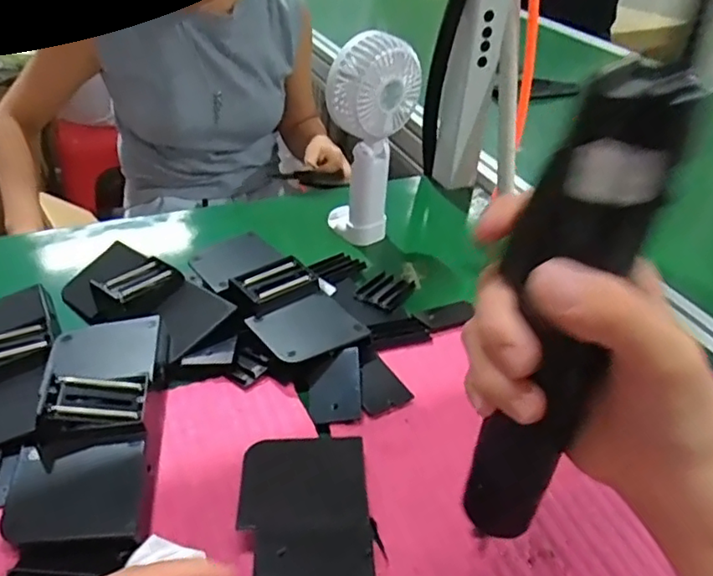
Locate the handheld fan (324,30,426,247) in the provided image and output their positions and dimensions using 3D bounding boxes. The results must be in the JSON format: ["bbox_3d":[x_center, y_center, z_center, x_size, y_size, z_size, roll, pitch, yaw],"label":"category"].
[{"bbox_3d":[0.007,-0.134,0.574,0.084,0.208,0.059,-19,45,-30],"label":"handheld fan"}]

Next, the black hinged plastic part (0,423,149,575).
[{"bbox_3d":[-0.152,0.119,0.329,0.071,0.022,0.082,-7,38,-15],"label":"black hinged plastic part"}]

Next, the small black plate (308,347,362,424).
[{"bbox_3d":[-0.015,0.069,0.426,0.036,0.004,0.054,-8,54,6],"label":"small black plate"}]

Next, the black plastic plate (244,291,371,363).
[{"bbox_3d":[-0.035,0.029,0.448,0.071,0.005,0.059,-22,46,-31],"label":"black plastic plate"}]

